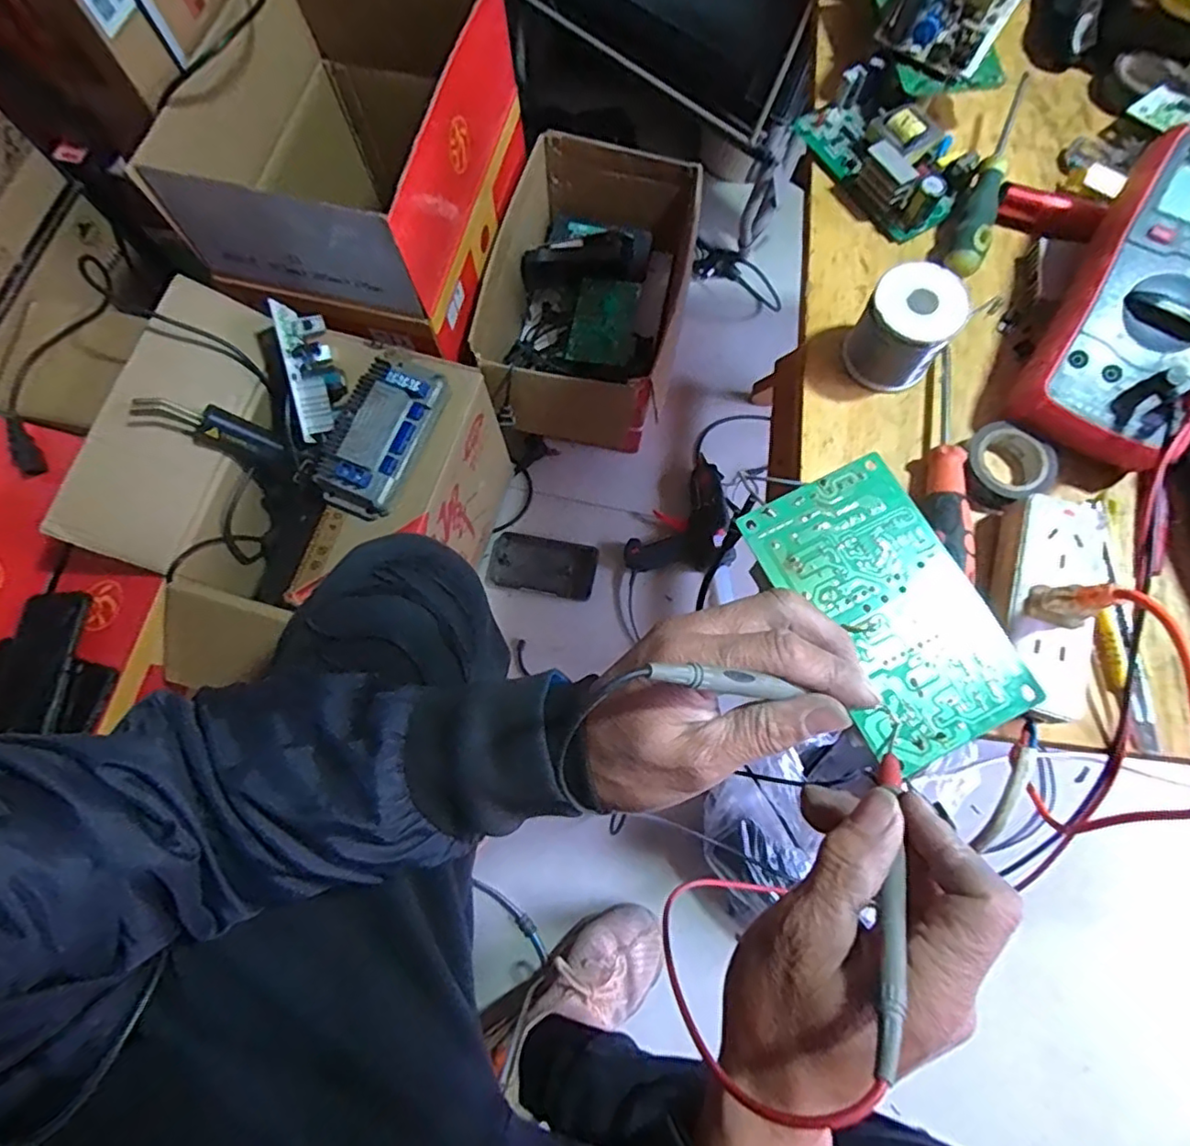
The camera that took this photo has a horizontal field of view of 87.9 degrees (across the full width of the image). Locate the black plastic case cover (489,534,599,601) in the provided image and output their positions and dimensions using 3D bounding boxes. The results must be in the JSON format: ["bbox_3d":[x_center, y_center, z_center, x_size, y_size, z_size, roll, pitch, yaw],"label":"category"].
[{"bbox_3d":[-0.079,-0.012,0.938,0.159,0.009,0.085,11,75,4],"label":"black plastic case cover"}]

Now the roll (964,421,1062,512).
[{"bbox_3d":[0.241,-0.063,0.365,0.051,0.019,0.047,0,75,1],"label":"roll"}]

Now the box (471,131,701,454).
[{"bbox_3d":[-0.010,-0.410,0.949,0.263,0.200,0.454,15,76,5],"label":"box"}]

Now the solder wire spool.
[{"bbox_3d":[0.186,-0.147,0.373,0.052,0.053,0.053,0,75,1],"label":"solder wire spool"}]

